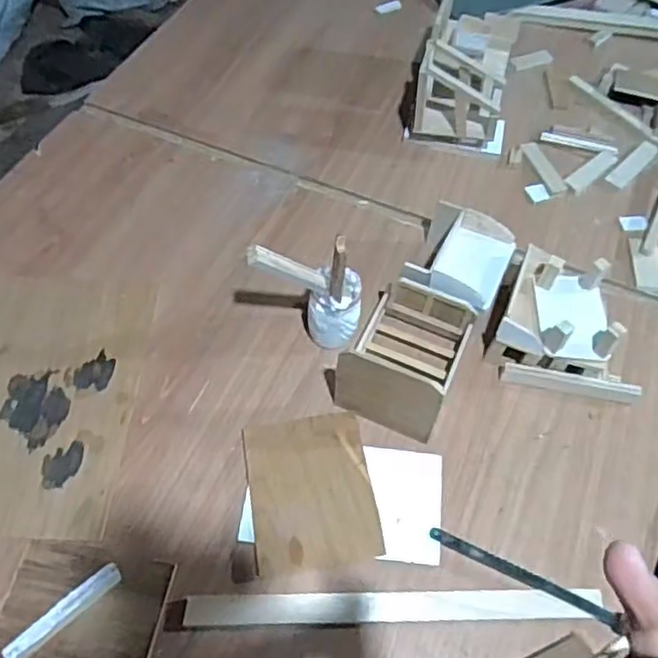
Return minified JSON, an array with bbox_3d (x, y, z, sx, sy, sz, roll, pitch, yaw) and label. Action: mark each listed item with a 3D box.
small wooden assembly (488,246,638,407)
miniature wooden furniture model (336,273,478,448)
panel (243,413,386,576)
[{"bbox_3d":[0.294,-0.010,0.812,0.183,0.094,0.155,10,58,4],"label":"small wooden assembly"},{"bbox_3d":[0.092,0.022,0.774,0.126,0.107,0.173,22,59,11],"label":"miniature wooden furniture model"},{"bbox_3d":[-0.020,0.174,0.717,0.132,0.010,0.162,-4,59,-11],"label":"panel"}]

